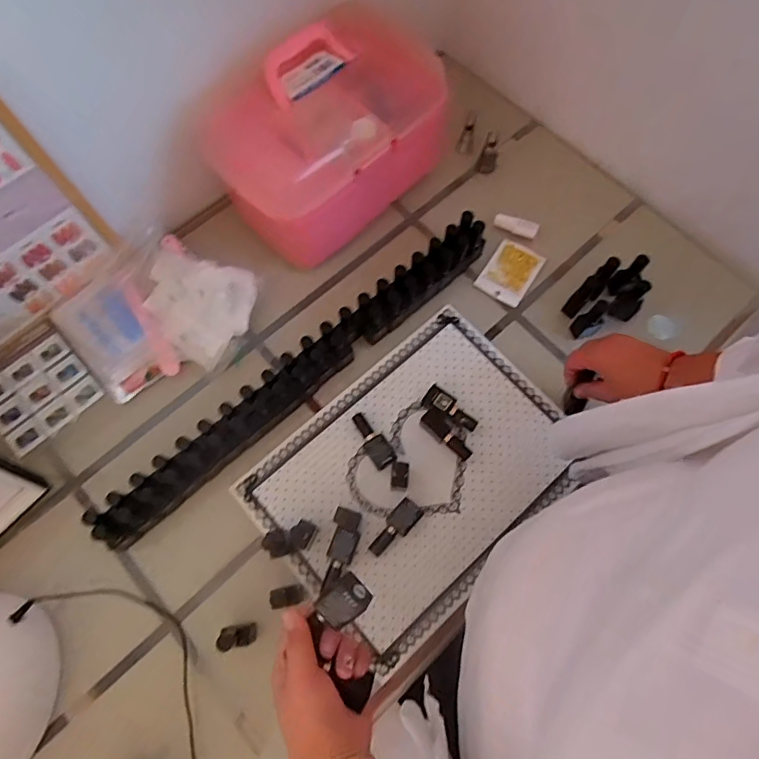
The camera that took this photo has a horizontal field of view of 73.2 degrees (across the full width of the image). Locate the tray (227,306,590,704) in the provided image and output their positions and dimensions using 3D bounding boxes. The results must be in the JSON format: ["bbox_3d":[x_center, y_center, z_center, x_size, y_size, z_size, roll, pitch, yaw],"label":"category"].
[{"bbox_3d":[0.055,0.120,0.666,0.396,0.026,0.303,-41,77,-13],"label":"tray"}]

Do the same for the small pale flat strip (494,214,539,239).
[{"bbox_3d":[0.207,-0.234,0.772,0.065,0.020,0.015,19,72,5],"label":"small pale flat strip"}]

